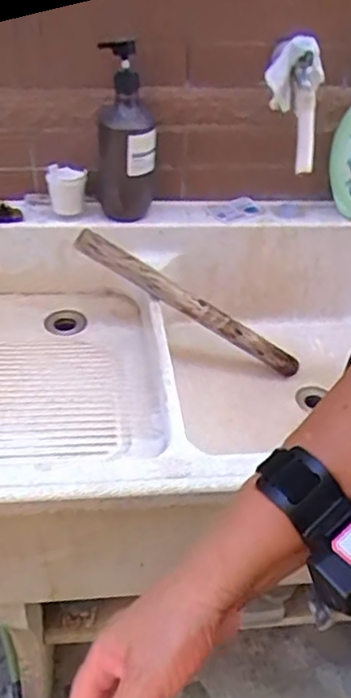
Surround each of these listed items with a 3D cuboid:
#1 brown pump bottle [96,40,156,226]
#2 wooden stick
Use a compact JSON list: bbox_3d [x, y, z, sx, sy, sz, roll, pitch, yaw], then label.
[{"bbox_3d":[-0.071,-0.301,0.881,0.086,0.236,0.088,3,40,-2],"label":"brown pump bottle"},{"bbox_3d":[0.030,-0.061,0.922,0.398,0.038,0.028,30,35,-22],"label":"wooden stick"}]

